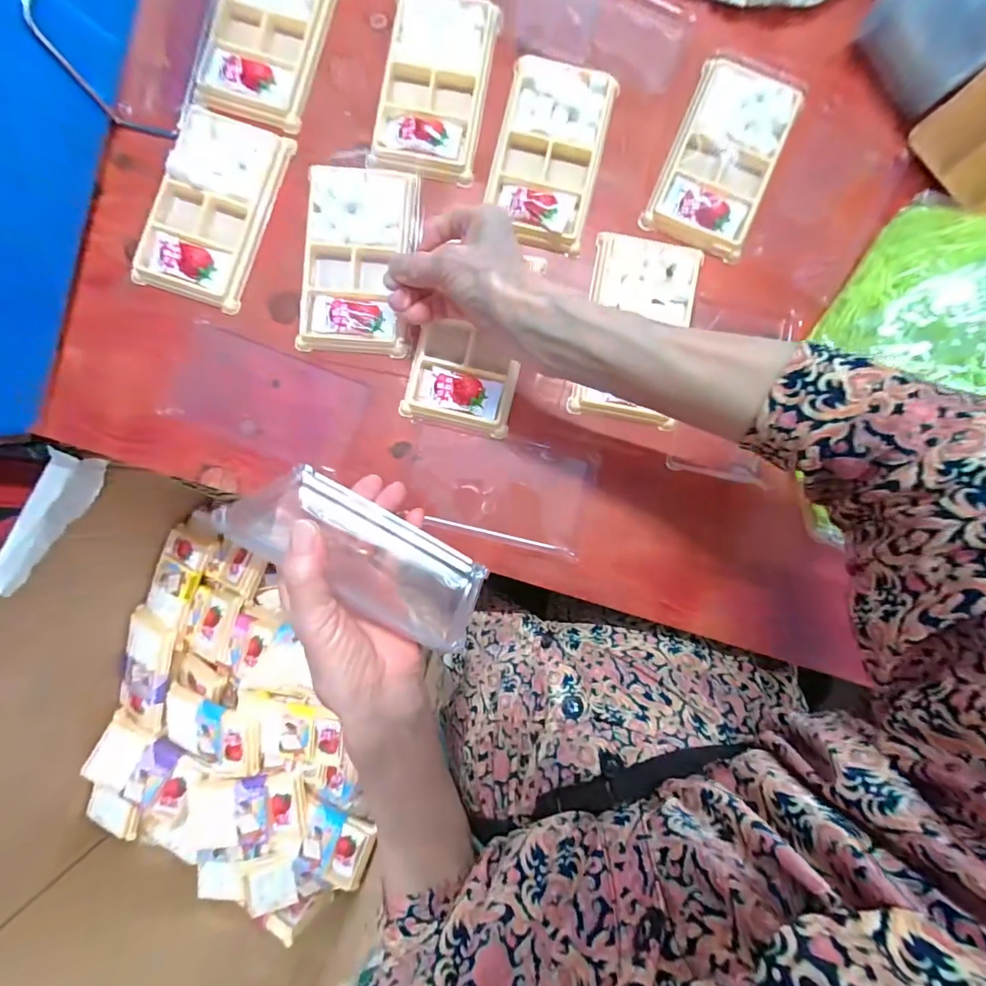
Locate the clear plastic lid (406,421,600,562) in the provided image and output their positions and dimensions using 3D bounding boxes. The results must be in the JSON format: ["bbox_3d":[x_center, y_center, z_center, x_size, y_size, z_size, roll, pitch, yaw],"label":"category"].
[{"bbox_3d":[0.005,-0.003,0.342,0.132,0.013,0.075,13,90,-1],"label":"clear plastic lid"}]

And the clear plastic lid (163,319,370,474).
[{"bbox_3d":[-0.169,-0.071,0.343,0.136,0.008,0.072,21,90,-1],"label":"clear plastic lid"}]

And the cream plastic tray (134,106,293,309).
[{"bbox_3d":[-0.204,-0.209,0.334,0.076,0.010,0.136,17,90,-1],"label":"cream plastic tray"}]

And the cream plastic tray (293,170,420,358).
[{"bbox_3d":[-0.099,-0.172,0.339,0.079,0.015,0.132,5,90,-1],"label":"cream plastic tray"}]

